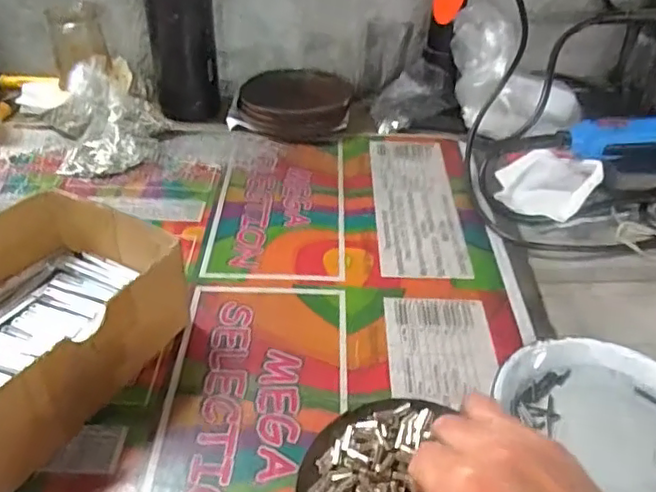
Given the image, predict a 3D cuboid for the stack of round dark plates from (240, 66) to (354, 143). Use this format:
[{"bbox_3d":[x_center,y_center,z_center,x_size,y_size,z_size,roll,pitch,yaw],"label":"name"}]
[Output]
[{"bbox_3d":[-0.034,-0.155,0.647,0.114,0.031,0.104,5,39,3],"label":"stack of round dark plates"}]

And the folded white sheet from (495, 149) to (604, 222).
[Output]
[{"bbox_3d":[0.193,-0.056,0.537,0.078,0.008,0.069,25,71,32],"label":"folded white sheet"}]

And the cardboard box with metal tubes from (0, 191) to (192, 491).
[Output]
[{"bbox_3d":[-0.177,0.046,0.355,0.119,0.068,0.156,20,42,20],"label":"cardboard box with metal tubes"}]

